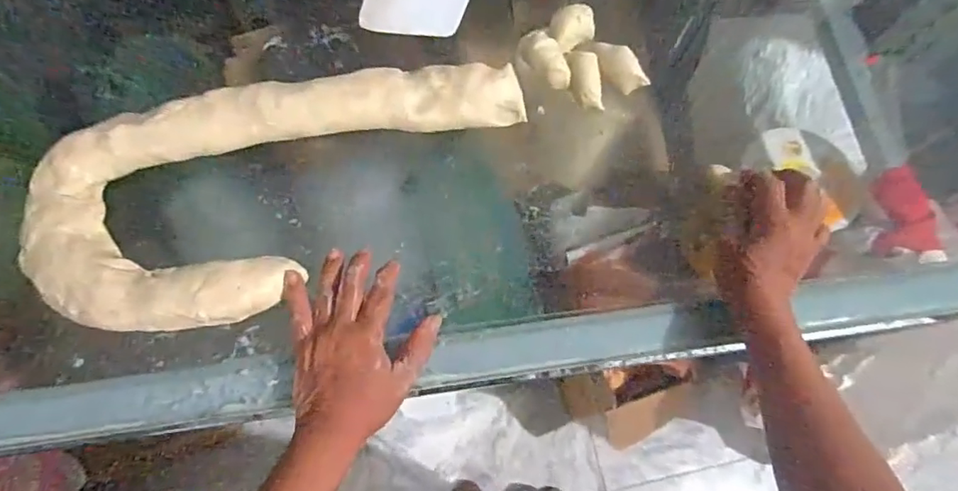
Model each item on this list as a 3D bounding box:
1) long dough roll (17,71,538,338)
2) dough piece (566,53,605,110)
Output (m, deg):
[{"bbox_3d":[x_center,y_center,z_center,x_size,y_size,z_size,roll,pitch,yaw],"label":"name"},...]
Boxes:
[{"bbox_3d":[-0.172,-0.080,0.476,0.405,0.043,0.204,-37,77,-13],"label":"long dough roll"},{"bbox_3d":[0.102,-0.162,0.516,0.028,0.021,0.060,-6,72,-4],"label":"dough piece"}]

